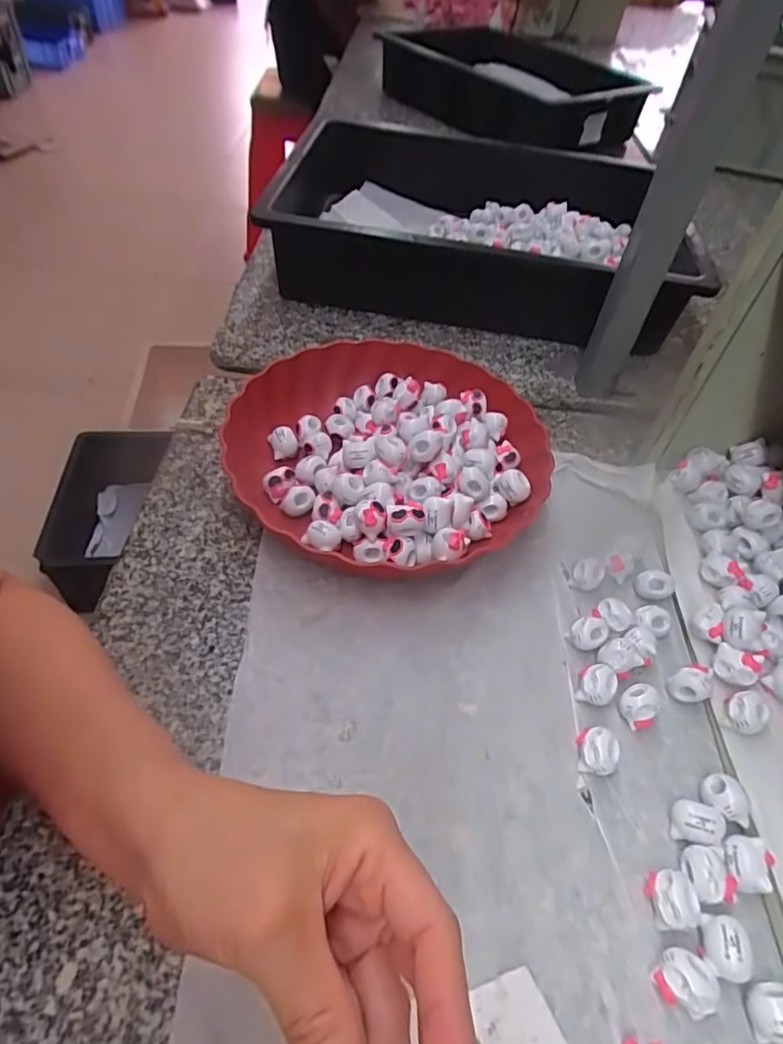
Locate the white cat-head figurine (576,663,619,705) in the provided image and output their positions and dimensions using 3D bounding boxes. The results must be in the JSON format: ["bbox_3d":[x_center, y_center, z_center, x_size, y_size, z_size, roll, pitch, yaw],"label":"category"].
[{"bbox_3d":[0.129,0.101,0.360,0.023,0.018,0.024,30,53,18],"label":"white cat-head figurine"}]

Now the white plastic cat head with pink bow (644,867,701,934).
[{"bbox_3d":[0.141,0.190,0.289,0.021,0.017,0.025,5,50,-2],"label":"white plastic cat head with pink bow"}]

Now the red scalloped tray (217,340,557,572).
[{"bbox_3d":[0.000,-0.056,0.460,0.237,0.045,0.240,-32,60,-28],"label":"red scalloped tray"}]

